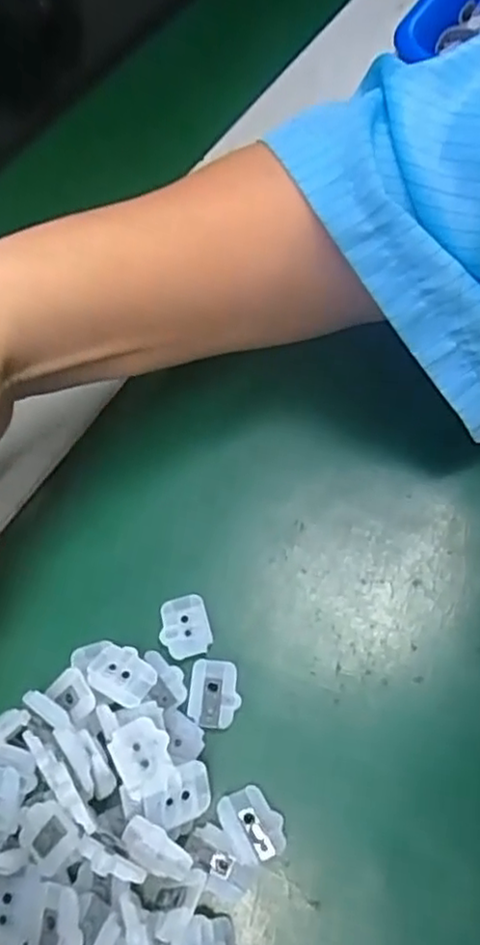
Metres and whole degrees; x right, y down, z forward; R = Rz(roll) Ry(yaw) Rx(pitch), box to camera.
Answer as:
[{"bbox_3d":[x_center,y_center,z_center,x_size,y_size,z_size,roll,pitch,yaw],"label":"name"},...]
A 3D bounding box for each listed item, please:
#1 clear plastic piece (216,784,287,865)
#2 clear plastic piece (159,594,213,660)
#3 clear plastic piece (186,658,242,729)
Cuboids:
[{"bbox_3d":[0.004,0.108,0.206,0.016,0.005,0.021,-30,66,-13],"label":"clear plastic piece"},{"bbox_3d":[-0.020,0.054,0.235,0.017,0.004,0.021,-14,64,-6],"label":"clear plastic piece"},{"bbox_3d":[-0.009,0.073,0.223,0.017,0.004,0.022,4,63,3],"label":"clear plastic piece"}]

